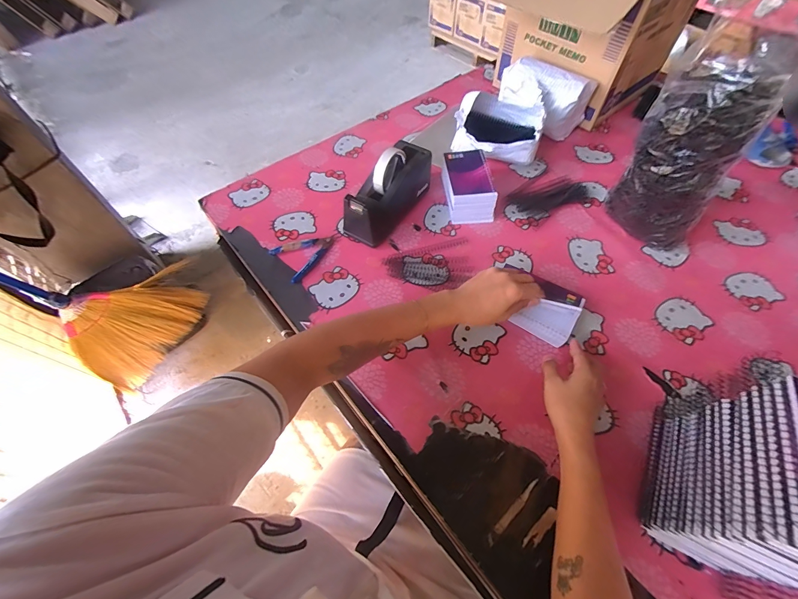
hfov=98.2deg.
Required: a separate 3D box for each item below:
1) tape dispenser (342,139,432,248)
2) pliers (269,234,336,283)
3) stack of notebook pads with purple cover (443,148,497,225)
[{"bbox_3d":[-0.016,-0.207,0.649,0.079,0.116,0.205,32,63,19],"label":"tape dispenser"},{"bbox_3d":[-0.180,-0.090,0.640,0.082,0.014,0.120,28,62,18],"label":"pliers"},{"bbox_3d":[0.136,-0.230,0.692,0.093,0.063,0.152,-1,58,0],"label":"stack of notebook pads with purple cover"}]

